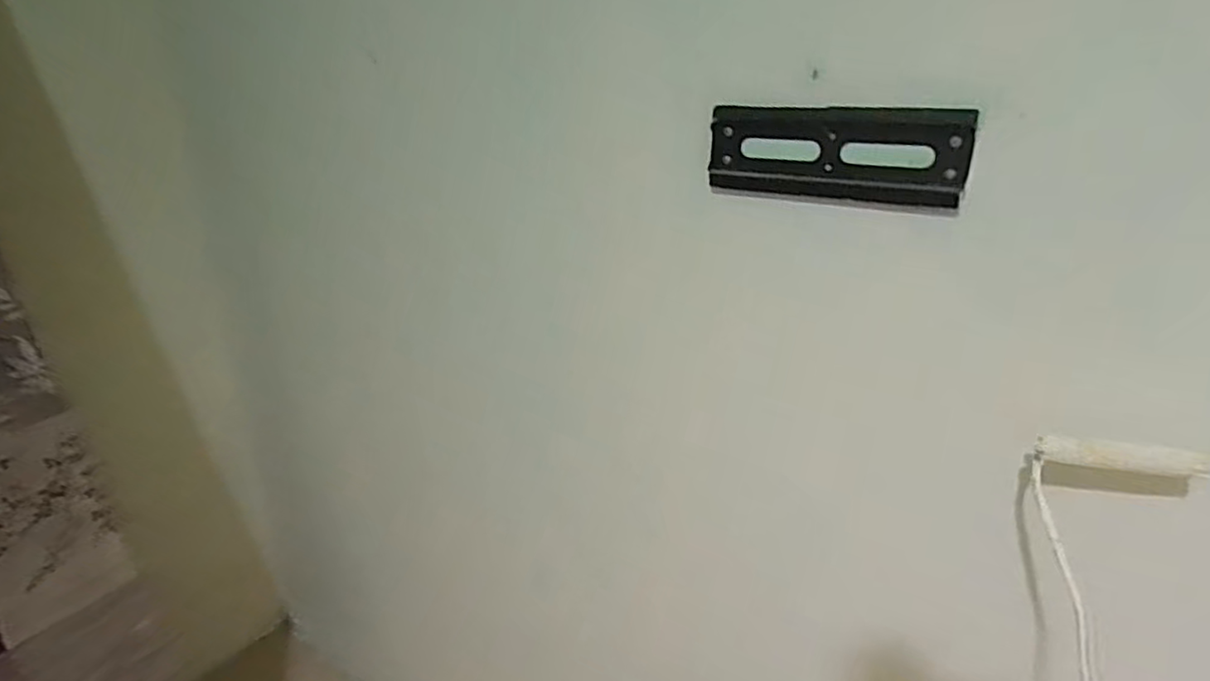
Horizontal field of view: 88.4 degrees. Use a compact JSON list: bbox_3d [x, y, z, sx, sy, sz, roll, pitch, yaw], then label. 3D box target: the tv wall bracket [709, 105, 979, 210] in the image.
[{"bbox_3d":[0.230,-0.189,0.631,0.247,0.086,0.034,15,25,30],"label":"tv wall bracket"}]

